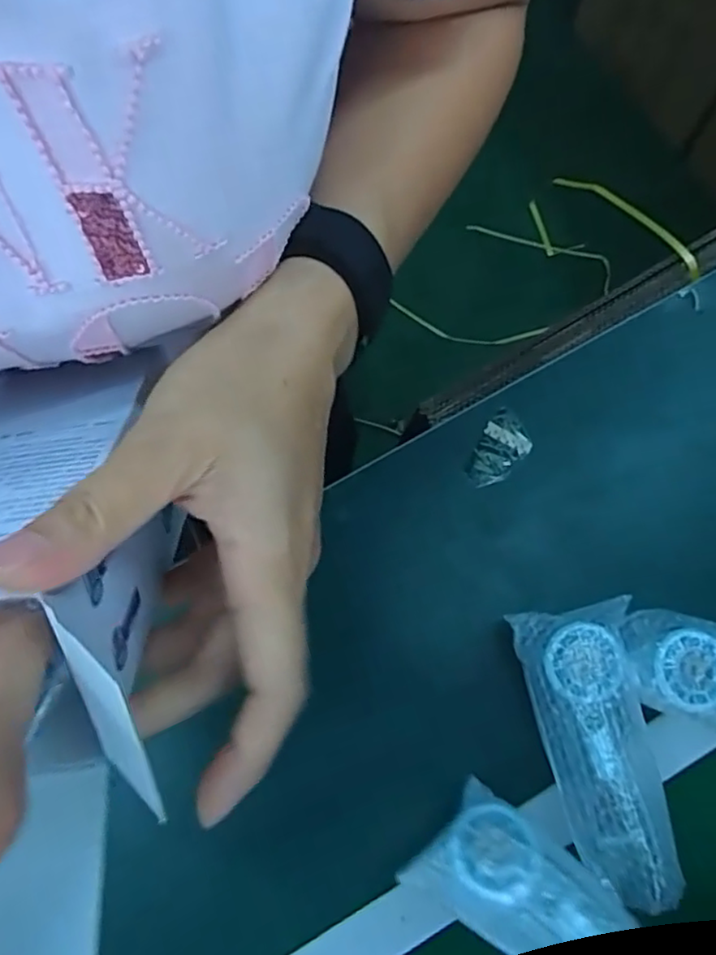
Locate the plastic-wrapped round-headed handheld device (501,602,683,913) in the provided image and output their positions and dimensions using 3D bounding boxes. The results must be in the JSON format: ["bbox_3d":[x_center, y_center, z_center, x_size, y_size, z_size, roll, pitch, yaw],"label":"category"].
[{"bbox_3d":[0.176,0.186,0.450,0.088,0.066,0.190,-8,75,-1],"label":"plastic-wrapped round-headed handheld device"}]

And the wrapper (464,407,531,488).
[{"bbox_3d":[0.129,-0.024,0.572,0.043,0.009,0.074,25,77,8],"label":"wrapper"}]

